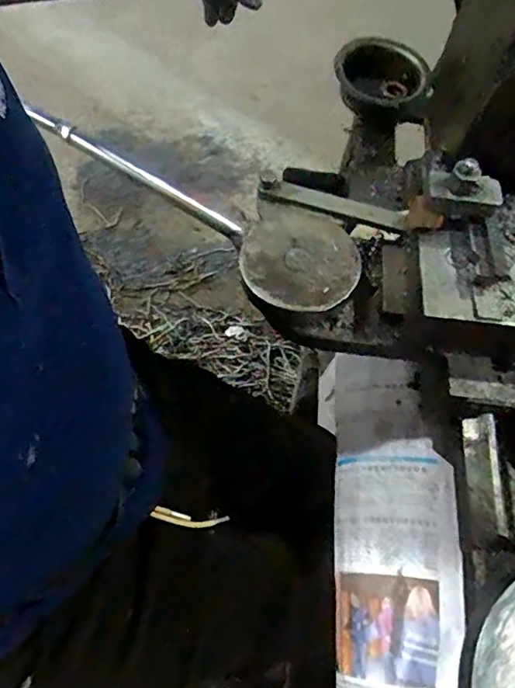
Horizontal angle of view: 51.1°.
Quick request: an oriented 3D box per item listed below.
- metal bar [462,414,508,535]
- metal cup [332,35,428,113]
[{"bbox_3d":[0.179,0.102,0.425,0.019,0.020,0.091,5,63,-3],"label":"metal bar"},{"bbox_3d":[0.168,-0.370,0.754,0.127,0.038,0.127,-27,66,-15],"label":"metal cup"}]

